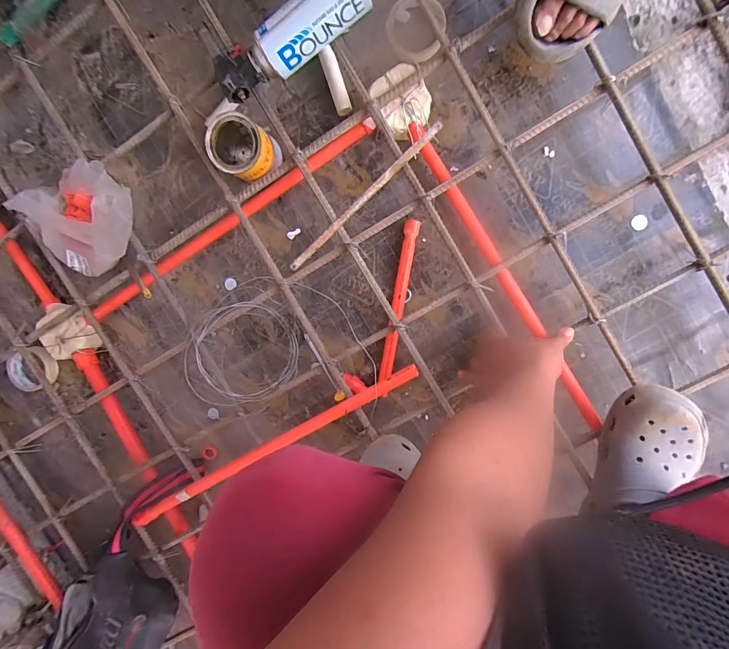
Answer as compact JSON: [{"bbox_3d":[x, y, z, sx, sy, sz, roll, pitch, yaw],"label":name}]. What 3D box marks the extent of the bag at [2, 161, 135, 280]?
[{"bbox_3d":[-0.459,-0.175,0.604,0.193,0.063,0.160,-24,94,9],"label":"bag"}]

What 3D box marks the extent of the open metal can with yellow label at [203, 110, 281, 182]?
[{"bbox_3d":[-0.191,-0.277,0.588,0.096,0.105,0.083,31,99,2],"label":"open metal can with yellow label"}]

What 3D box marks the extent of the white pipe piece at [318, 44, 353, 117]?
[{"bbox_3d":[-0.046,-0.397,0.604,0.026,0.028,0.103,-17,95,8],"label":"white pipe piece"}]

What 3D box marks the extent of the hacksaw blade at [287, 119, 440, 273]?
[{"bbox_3d":[-0.003,-0.195,0.566,0.305,0.011,0.015,-42,91,10],"label":"hacksaw blade"}]

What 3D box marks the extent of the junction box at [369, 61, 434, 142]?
[{"bbox_3d":[0.058,-0.345,0.582,0.086,0.058,0.092,-33,93,9],"label":"junction box"}]

